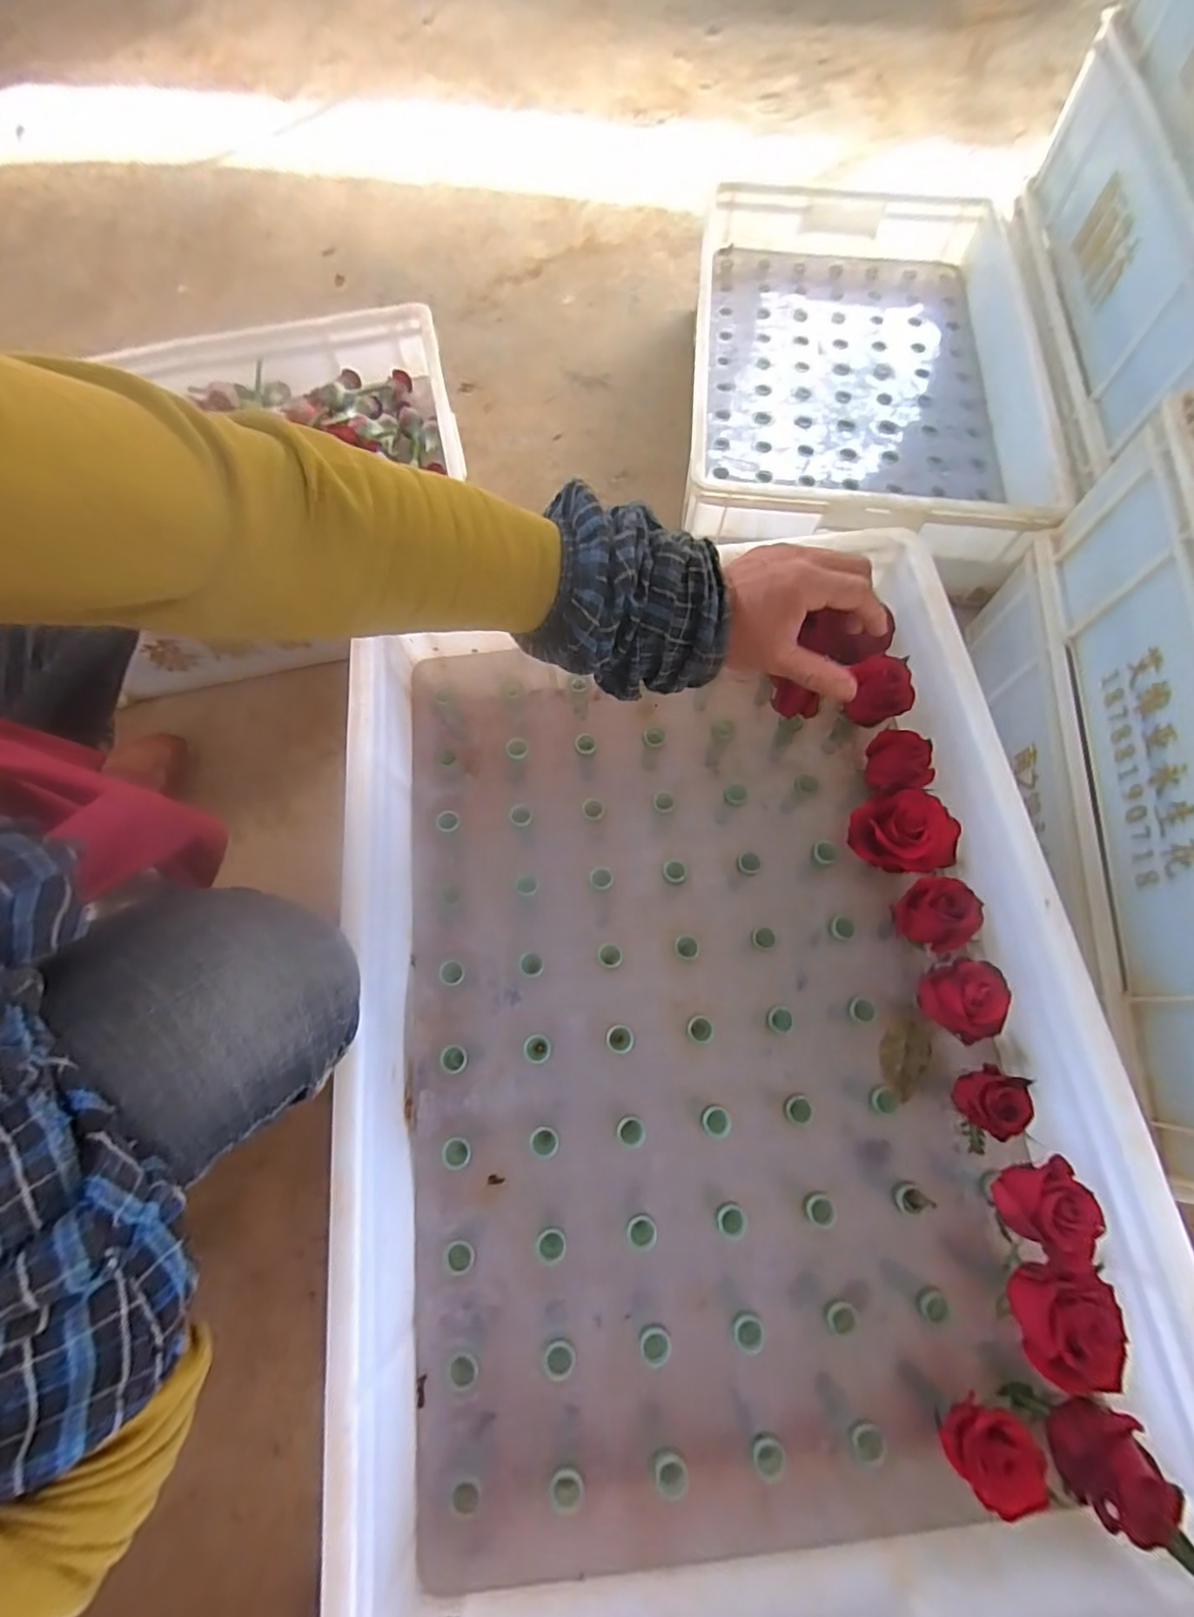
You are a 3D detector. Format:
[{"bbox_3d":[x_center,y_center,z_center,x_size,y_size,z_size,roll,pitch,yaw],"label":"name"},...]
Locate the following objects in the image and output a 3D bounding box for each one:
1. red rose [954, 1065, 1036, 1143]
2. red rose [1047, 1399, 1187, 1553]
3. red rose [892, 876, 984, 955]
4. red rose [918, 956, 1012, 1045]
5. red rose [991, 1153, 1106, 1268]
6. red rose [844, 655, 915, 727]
[{"bbox_3d":[0.242,0.178,0.362,0.037,0.037,0.034,1,69,-2],"label":"red rose"},{"bbox_3d":[0.263,0.338,0.305,0.038,0.037,0.042,-4,69,-3],"label":"red rose"},{"bbox_3d":[0.234,0.071,0.409,0.040,0.040,0.043,1,69,-2],"label":"red rose"},{"bbox_3d":[0.236,0.123,0.384,0.039,0.040,0.049,14,69,4],"label":"red rose"},{"bbox_3d":[0.257,0.228,0.338,0.037,0.039,0.045,-9,70,-5],"label":"red rose"},{"bbox_3d":[0.217,-0.090,0.462,0.040,0.044,0.047,1,69,-1],"label":"red rose"}]

